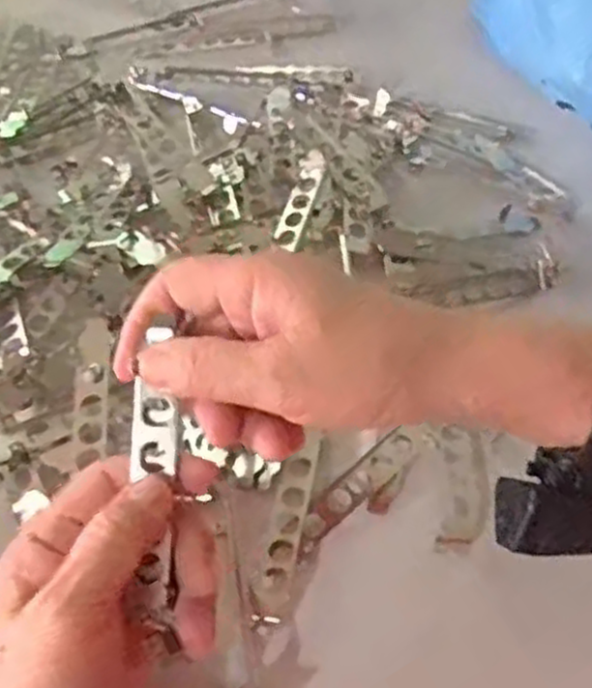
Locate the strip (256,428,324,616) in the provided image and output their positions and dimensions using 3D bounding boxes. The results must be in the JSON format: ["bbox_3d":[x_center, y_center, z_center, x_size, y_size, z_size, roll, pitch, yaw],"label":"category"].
[{"bbox_3d":[-0.003,0.089,0.398,0.018,0.009,0.100,9,54,6],"label":"strip"}]

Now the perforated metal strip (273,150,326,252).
[{"bbox_3d":[0.003,-0.095,0.514,0.018,0.006,0.083,12,62,8],"label":"perforated metal strip"}]

